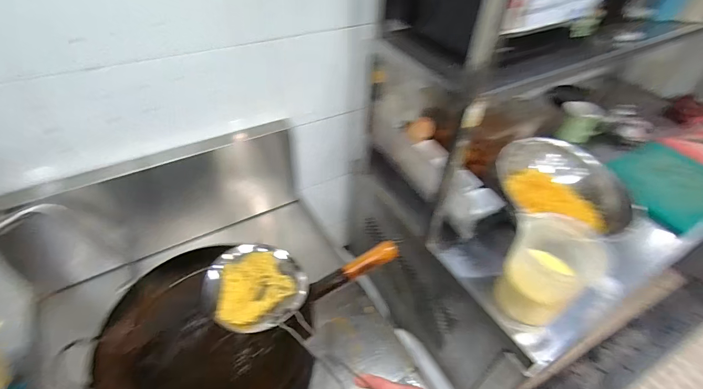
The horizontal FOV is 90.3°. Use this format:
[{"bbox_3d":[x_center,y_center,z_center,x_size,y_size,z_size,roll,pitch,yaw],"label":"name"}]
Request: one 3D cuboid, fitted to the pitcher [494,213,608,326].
[{"bbox_3d":[0.416,0.164,0.750,0.148,0.251,0.130,4,44,0],"label":"pitcher"}]

